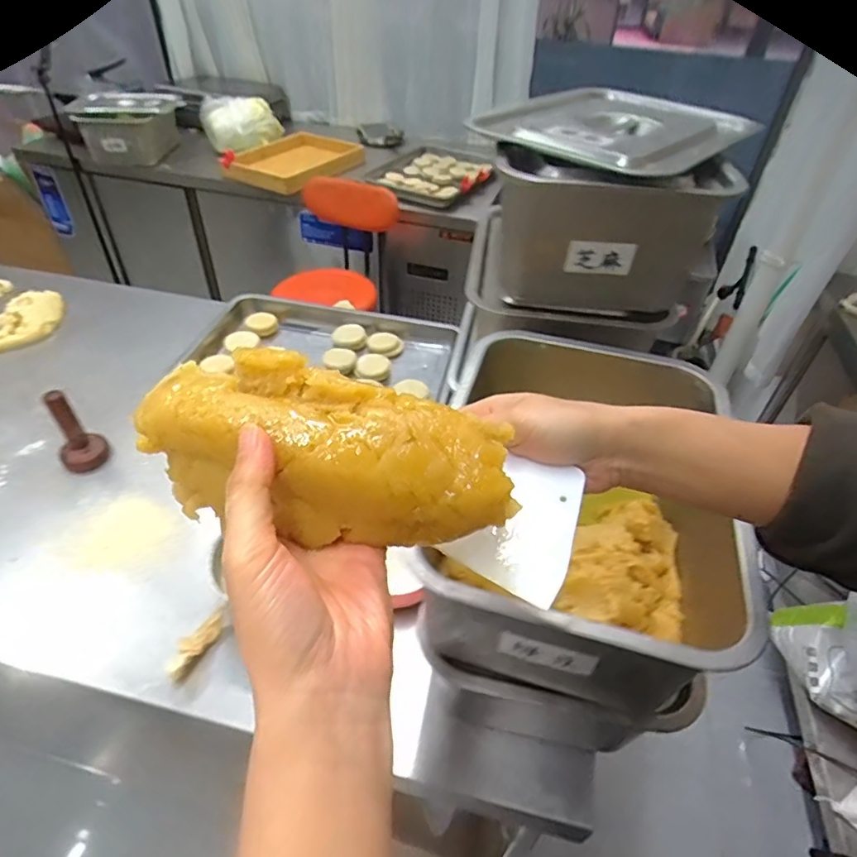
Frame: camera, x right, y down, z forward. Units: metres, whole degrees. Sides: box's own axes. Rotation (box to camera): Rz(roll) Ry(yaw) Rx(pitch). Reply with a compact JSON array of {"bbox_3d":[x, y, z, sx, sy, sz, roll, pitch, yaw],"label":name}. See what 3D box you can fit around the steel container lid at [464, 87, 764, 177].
[{"bbox_3d":[0.237,-0.379,0.685,0.236,0.035,0.351,30,48,26],"label":"steel container lid"}]

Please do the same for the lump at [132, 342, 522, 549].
[{"bbox_3d":[-0.046,0.012,0.256,0.166,0.057,0.060,14,43,1],"label":"lump"}]

